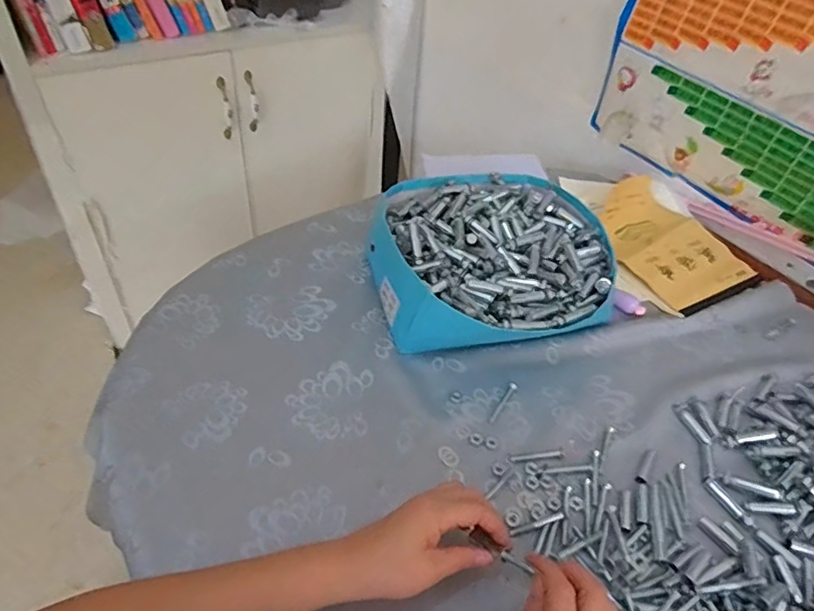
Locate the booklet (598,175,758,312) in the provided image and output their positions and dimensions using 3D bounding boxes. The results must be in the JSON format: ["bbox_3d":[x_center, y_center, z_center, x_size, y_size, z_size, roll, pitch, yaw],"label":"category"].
[{"bbox_3d":[0.375,-0.102,0.800,0.174,0.035,0.231,-18,50,-22],"label":"booklet"}]

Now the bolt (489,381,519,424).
[{"bbox_3d":[0.104,0.104,0.586,0.009,0.004,0.062,28,49,20],"label":"bolt"}]

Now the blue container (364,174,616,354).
[{"bbox_3d":[0.099,-0.059,0.688,0.281,0.092,0.266,-1,46,-8],"label":"blue container"}]

